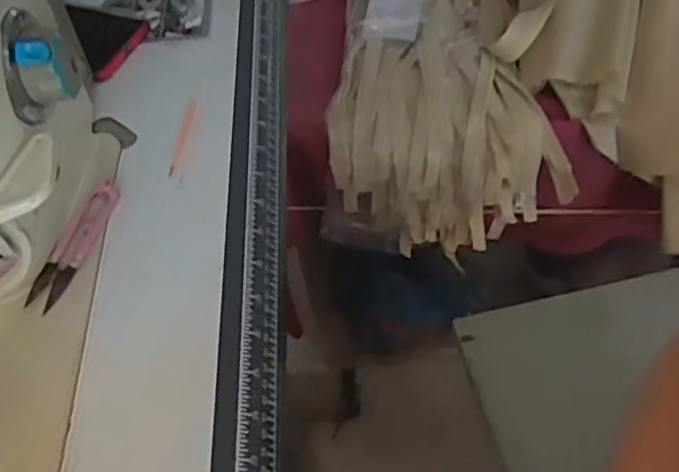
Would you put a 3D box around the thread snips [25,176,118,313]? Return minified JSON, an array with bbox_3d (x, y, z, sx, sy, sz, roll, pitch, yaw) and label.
[{"bbox_3d":[-0.173,0.004,0.474,0.022,0.013,0.099,15,55,17],"label":"thread snips"}]

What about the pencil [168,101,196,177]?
[{"bbox_3d":[-0.116,-0.074,0.530,0.007,0.004,0.071,4,52,9],"label":"pencil"}]

